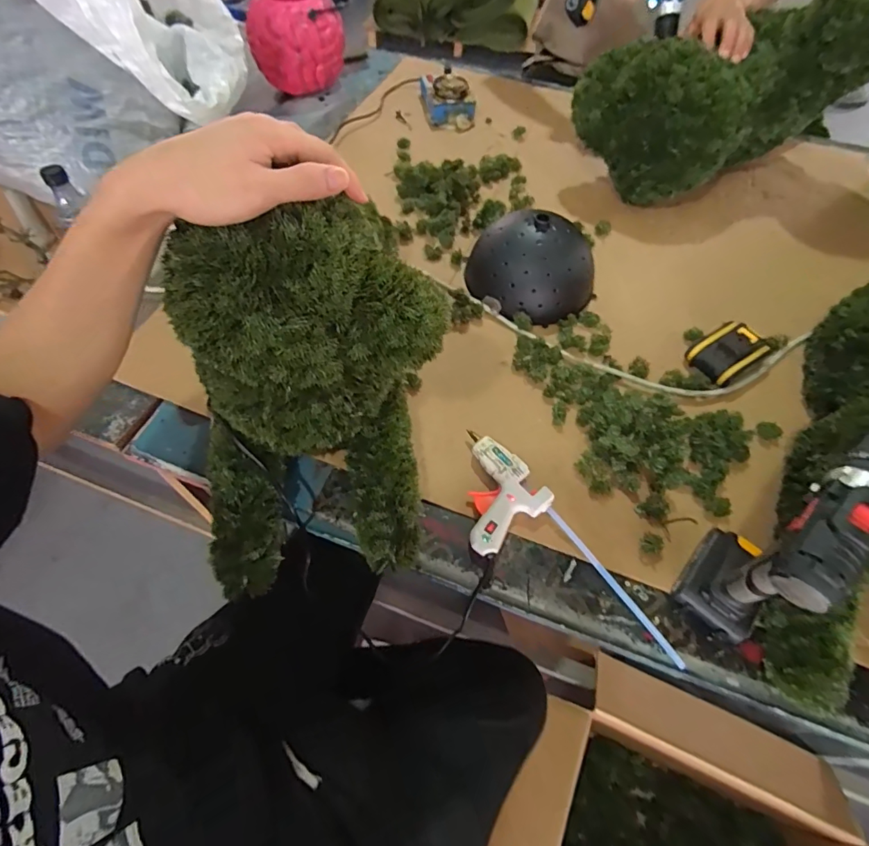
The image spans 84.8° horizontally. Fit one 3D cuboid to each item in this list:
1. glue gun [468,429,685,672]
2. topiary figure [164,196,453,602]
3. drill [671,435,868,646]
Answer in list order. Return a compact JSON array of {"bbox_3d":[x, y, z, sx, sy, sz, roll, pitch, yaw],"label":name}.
[{"bbox_3d":[0.126,0.151,0.532,0.110,0.034,0.310,-34,65,-20],"label":"glue gun"},{"bbox_3d":[-0.113,-0.004,0.430,0.248,0.294,0.191,-12,59,-9],"label":"topiary figure"},{"bbox_3d":[0.343,0.111,0.446,0.186,0.199,0.078,-31,64,-19],"label":"drill"}]

